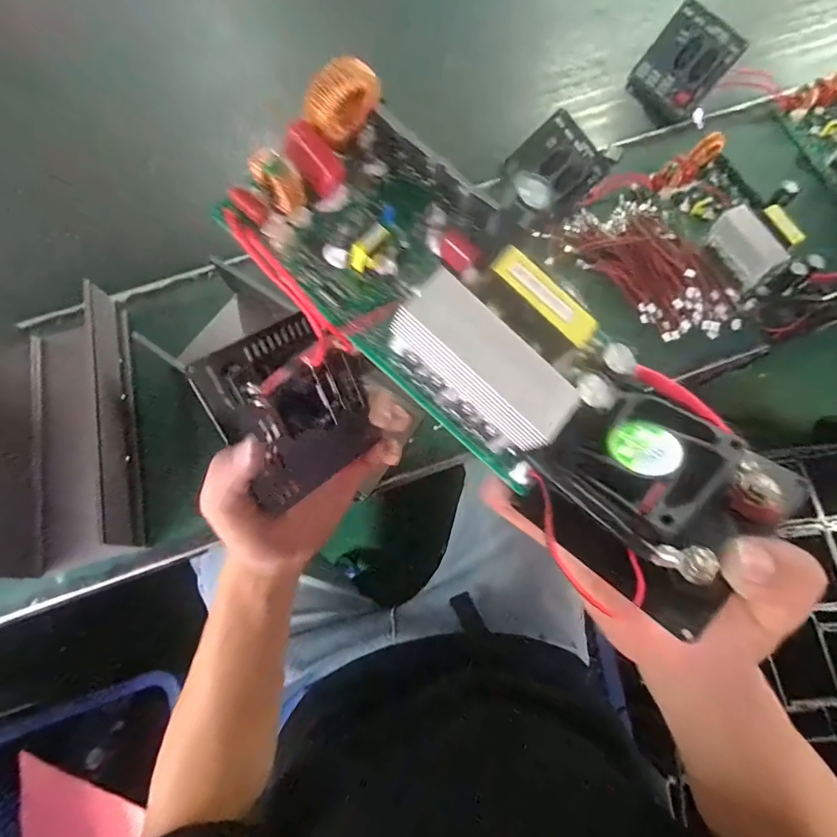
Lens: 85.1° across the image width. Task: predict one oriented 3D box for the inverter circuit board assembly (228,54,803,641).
[{"bbox_3d":[0.037,-0.034,0.193,0.257,0.059,0.101,44,78,5],"label":"inverter circuit board assembly"}]

